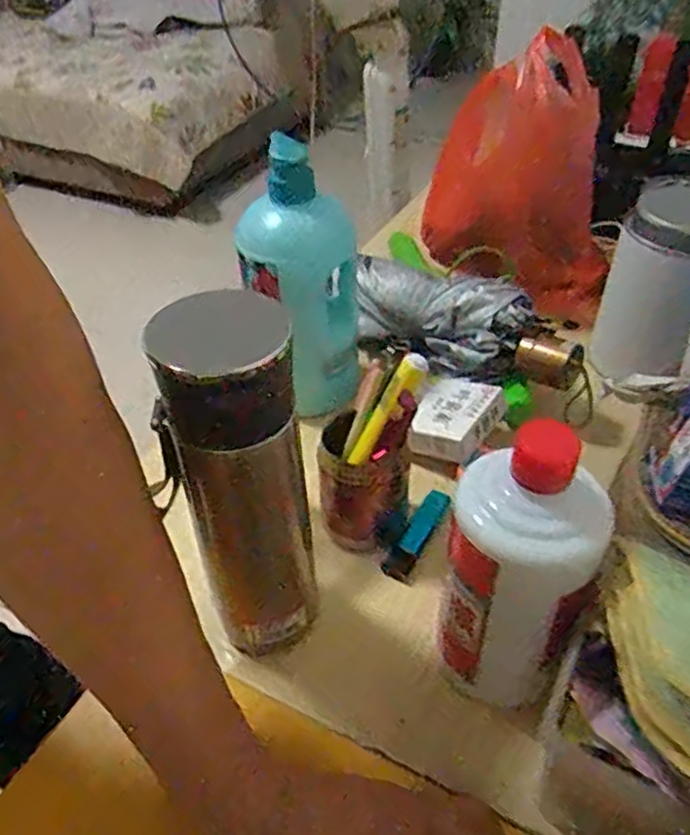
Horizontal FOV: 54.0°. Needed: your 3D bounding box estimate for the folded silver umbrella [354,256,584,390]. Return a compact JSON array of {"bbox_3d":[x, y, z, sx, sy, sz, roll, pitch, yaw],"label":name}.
[{"bbox_3d":[0.103,-0.086,0.609,0.230,0.077,0.086,23,47,26],"label":"folded silver umbrella"}]

